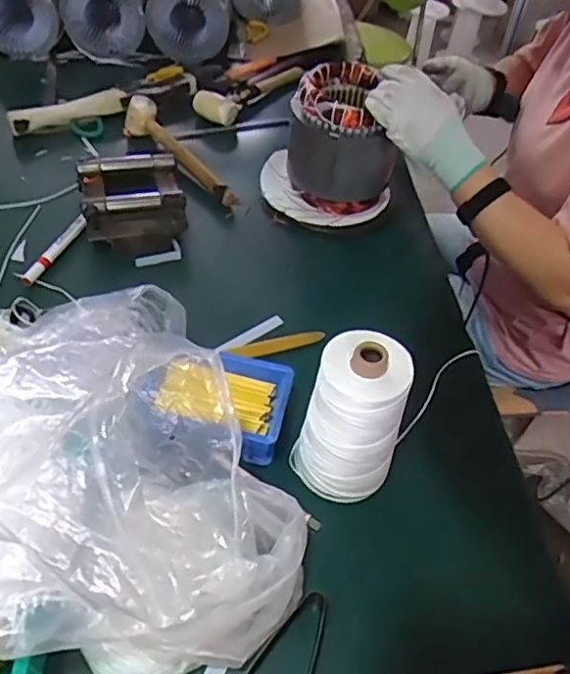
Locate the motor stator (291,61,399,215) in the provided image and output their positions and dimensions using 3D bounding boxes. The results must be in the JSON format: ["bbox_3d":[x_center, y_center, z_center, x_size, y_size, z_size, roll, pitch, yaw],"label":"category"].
[{"bbox_3d":[0.081,-0.267,0.839,0.145,0.173,0.126,10,48,2],"label":"motor stator"}]

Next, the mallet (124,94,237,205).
[{"bbox_3d":[-0.171,-0.290,0.948,0.051,0.064,0.275,-28,57,-27],"label":"mallet"}]

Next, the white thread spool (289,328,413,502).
[{"bbox_3d":[0.067,0.078,0.569,0.091,0.182,0.092,3,48,-4],"label":"white thread spool"}]

